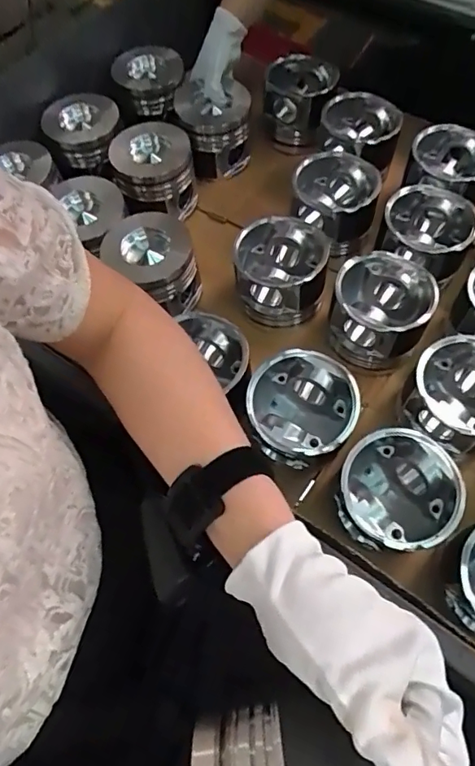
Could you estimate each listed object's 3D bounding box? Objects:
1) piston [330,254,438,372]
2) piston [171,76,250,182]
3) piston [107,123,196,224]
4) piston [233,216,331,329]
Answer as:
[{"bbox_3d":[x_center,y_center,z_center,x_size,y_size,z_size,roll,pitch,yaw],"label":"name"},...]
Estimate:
[{"bbox_3d":[0.169,-0.085,0.598,0.108,0.076,0.113,22,66,13],"label":"piston"},{"bbox_3d":[-0.035,-0.391,0.795,0.114,0.094,0.113,-7,63,-1],"label":"piston"},{"bbox_3d":[-0.120,-0.308,0.749,0.113,0.092,0.113,-1,63,2],"label":"piston"},{"bbox_3d":[0.055,-0.140,0.646,0.109,0.087,0.110,1,63,3],"label":"piston"}]

